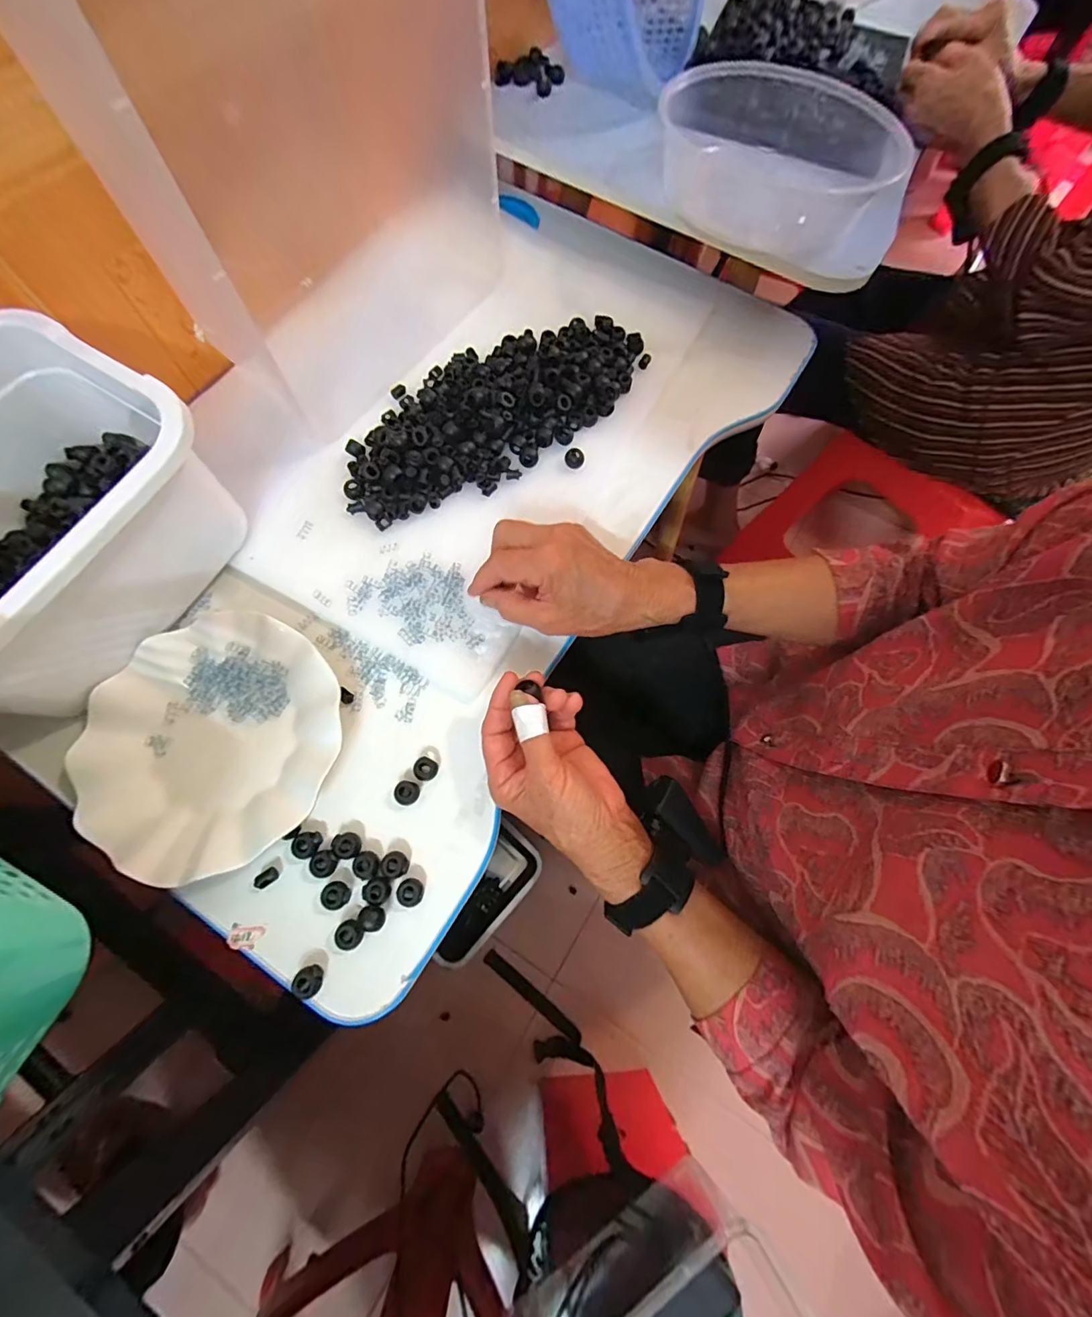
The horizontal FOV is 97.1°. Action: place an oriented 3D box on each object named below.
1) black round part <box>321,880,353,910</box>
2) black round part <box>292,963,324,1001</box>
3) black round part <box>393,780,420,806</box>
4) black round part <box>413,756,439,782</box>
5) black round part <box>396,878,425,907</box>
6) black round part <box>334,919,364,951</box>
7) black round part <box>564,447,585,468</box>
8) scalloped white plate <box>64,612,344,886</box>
[{"bbox_3d":[-0.144,0.163,0.332,0.018,0.011,0.018,1,71,-2],"label":"black round part"},{"bbox_3d":[-0.154,0.210,0.313,0.016,0.014,0.017,1,71,-2],"label":"black round part"},{"bbox_3d":[-0.102,0.099,0.355,0.017,0.010,0.017,1,71,-2],"label":"black round part"},{"bbox_3d":[-0.090,0.083,0.362,0.017,0.008,0.016,1,71,-2],"label":"black round part"},{"bbox_3d":[-0.094,0.162,0.333,0.018,0.007,0.018,1,71,-2],"label":"black round part"},{"bbox_3d":[-0.131,0.185,0.324,0.018,0.013,0.018,1,71,-2],"label":"black round part"},{"bbox_3d":[0.027,-0.186,0.446,0.018,0.009,0.015,11,71,1],"label":"black round part"},{"bbox_3d":[-0.244,0.060,0.354,0.174,0.025,0.178,1,71,-2],"label":"scalloped white plate"}]

